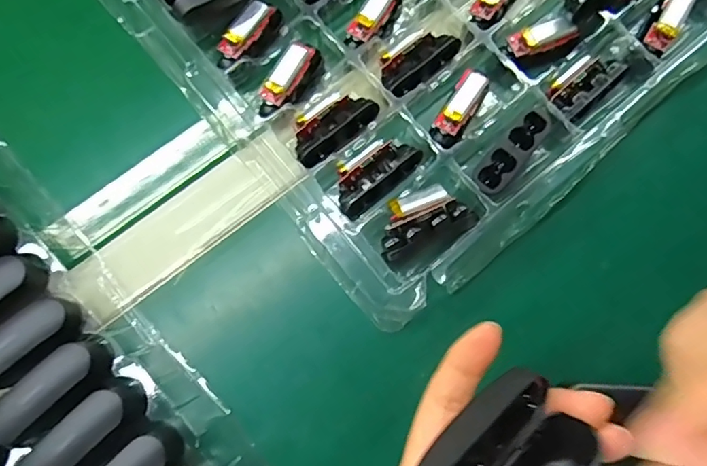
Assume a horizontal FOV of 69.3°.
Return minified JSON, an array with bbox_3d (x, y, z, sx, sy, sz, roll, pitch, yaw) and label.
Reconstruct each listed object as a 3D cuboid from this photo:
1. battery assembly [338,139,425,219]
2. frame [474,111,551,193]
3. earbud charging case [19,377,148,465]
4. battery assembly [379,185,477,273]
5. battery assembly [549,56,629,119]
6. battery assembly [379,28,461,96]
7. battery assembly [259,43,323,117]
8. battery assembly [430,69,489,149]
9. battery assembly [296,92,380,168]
[{"bbox_3d":[0.013,-0.037,0.317,0.059,0.014,0.029,-39,82,-8],"label":"battery assembly"},{"bbox_3d":[0.096,-0.049,0.310,0.019,0.009,0.061,39,81,7],"label":"frame"},{"bbox_3d":[-0.140,0.107,0.261,0.067,0.019,0.030,-42,82,-8],"label":"earbud charging case"},{"bbox_3d":[0.041,-0.006,0.309,0.058,0.020,0.035,-30,80,-6],"label":"battery assembly"},{"bbox_3d":[0.147,-0.095,0.331,0.050,0.016,0.025,-41,82,-8],"label":"battery assembly"},{"bbox_3d":[0.041,-0.115,0.335,0.057,0.014,0.028,-38,81,-8],"label":"battery assembly"},{"bbox_3d":[-0.040,-0.099,0.329,0.018,0.024,0.054,25,79,4],"label":"battery assembly"},{"bbox_3d":[0.065,-0.077,0.315,0.018,0.015,0.048,31,93,7],"label":"battery assembly"},{"bbox_3d":[-0.015,-0.069,0.326,0.060,0.017,0.030,-43,82,-8],"label":"battery assembly"}]

